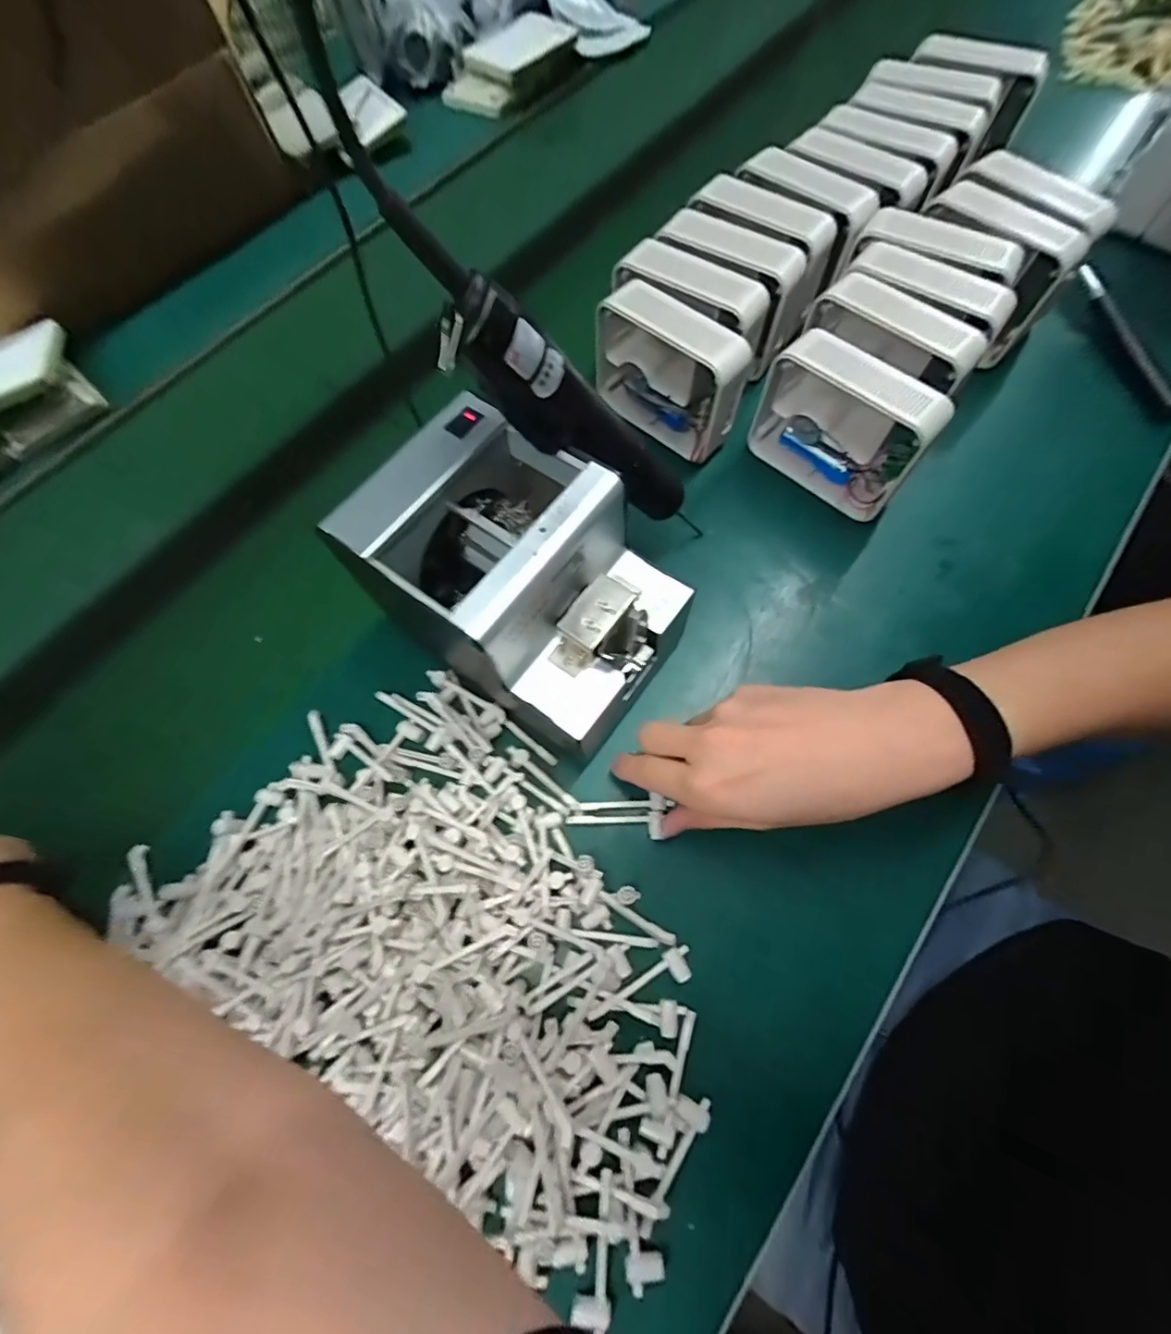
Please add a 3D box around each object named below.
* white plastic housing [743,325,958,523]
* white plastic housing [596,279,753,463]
[{"bbox_3d":[0.199,-0.186,0.412,0.132,0.103,0.045,39,75,17],"label":"white plastic housing"},{"bbox_3d":[0.069,-0.246,0.440,0.130,0.099,0.044,37,74,16],"label":"white plastic housing"}]

